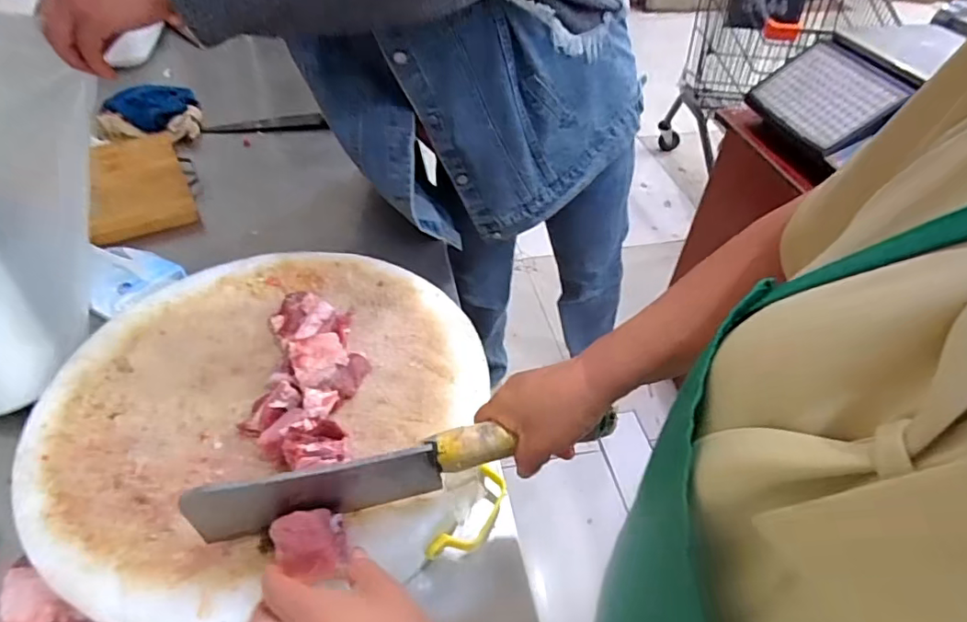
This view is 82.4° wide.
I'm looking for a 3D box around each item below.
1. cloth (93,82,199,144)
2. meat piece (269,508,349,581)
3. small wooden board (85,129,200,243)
[{"bbox_3d":[-0.669,-0.405,1.115,0.175,0.036,0.194,-8,45,-12],"label":"cloth"},{"bbox_3d":[-0.144,0.184,0.452,0.054,0.030,0.045,-8,81,-16],"label":"meat piece"},{"bbox_3d":[-0.603,-0.231,0.962,0.146,0.024,0.302,-19,48,-21],"label":"small wooden board"}]

